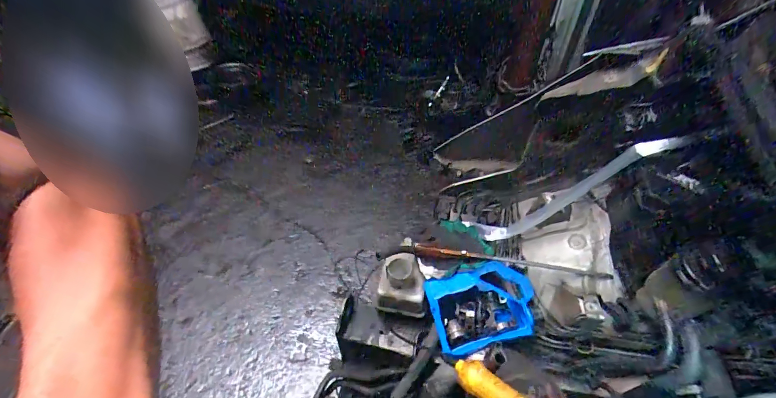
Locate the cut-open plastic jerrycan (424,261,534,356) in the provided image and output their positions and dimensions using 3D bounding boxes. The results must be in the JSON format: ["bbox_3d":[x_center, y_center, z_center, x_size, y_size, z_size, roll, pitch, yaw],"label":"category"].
[{"bbox_3d":[0.196,0.229,0.757,0.231,0.080,0.168,-12,83,-4],"label":"cut-open plastic jerrycan"}]

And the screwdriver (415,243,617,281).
[{"bbox_3d":[0.266,0.132,0.758,0.412,0.027,0.024,6,50,5],"label":"screwdriver"}]

